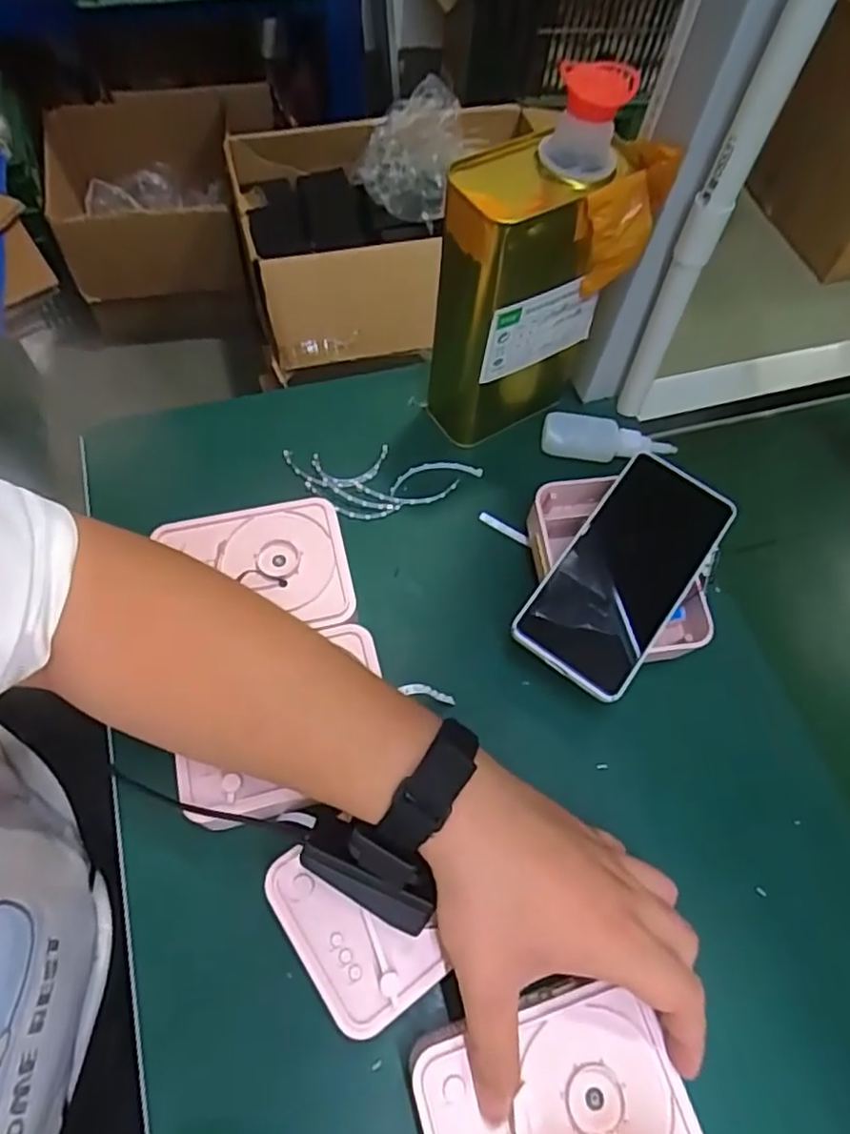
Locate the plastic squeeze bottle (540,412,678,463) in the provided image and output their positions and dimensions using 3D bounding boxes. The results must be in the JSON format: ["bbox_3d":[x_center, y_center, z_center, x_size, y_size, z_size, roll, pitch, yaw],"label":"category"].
[{"bbox_3d":[0.147,-0.100,0.534,0.103,0.027,0.030,13,62,3],"label":"plastic squeeze bottle"}]

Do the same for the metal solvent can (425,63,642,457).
[{"bbox_3d":[0.068,-0.193,0.460,0.121,0.236,0.061,-26,67,-17],"label":"metal solvent can"}]

